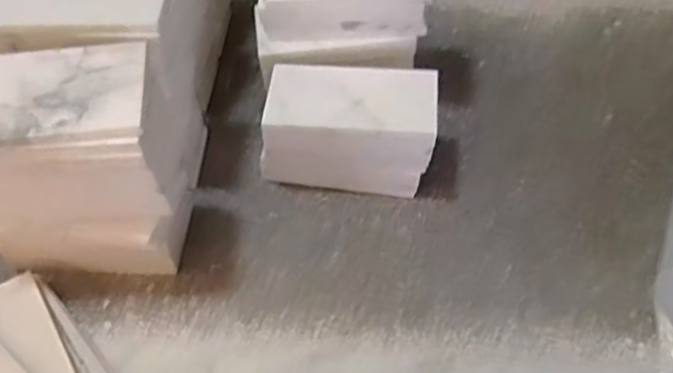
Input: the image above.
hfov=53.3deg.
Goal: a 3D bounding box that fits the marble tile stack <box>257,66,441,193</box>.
[{"bbox_3d":[0.013,-0.051,0.634,0.157,0.101,0.087,3,53,4],"label":"marble tile stack"}]

